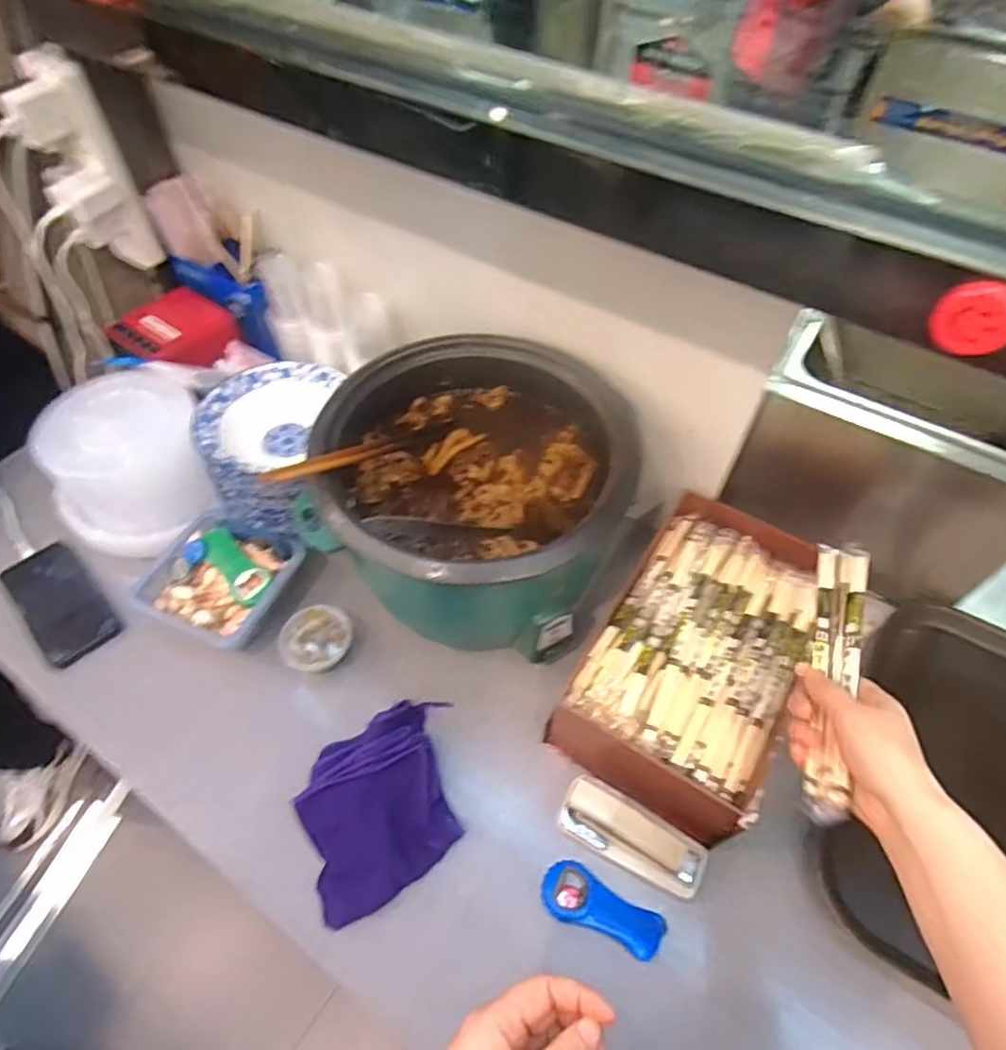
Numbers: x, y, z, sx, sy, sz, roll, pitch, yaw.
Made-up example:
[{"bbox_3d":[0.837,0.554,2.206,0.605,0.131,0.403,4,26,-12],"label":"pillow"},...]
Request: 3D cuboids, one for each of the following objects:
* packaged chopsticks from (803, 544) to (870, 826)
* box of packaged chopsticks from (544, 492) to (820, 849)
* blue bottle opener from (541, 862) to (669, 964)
[{"bbox_3d":[0.256,0.105,0.478,0.031,0.022,0.237,18,54,12],"label":"packaged chopsticks"},{"bbox_3d":[0.195,0.128,0.626,0.177,0.094,0.289,27,58,18],"label":"box of packaged chopsticks"},{"bbox_3d":[0.086,0.330,0.535,0.105,0.016,0.045,21,57,14],"label":"blue bottle opener"}]

